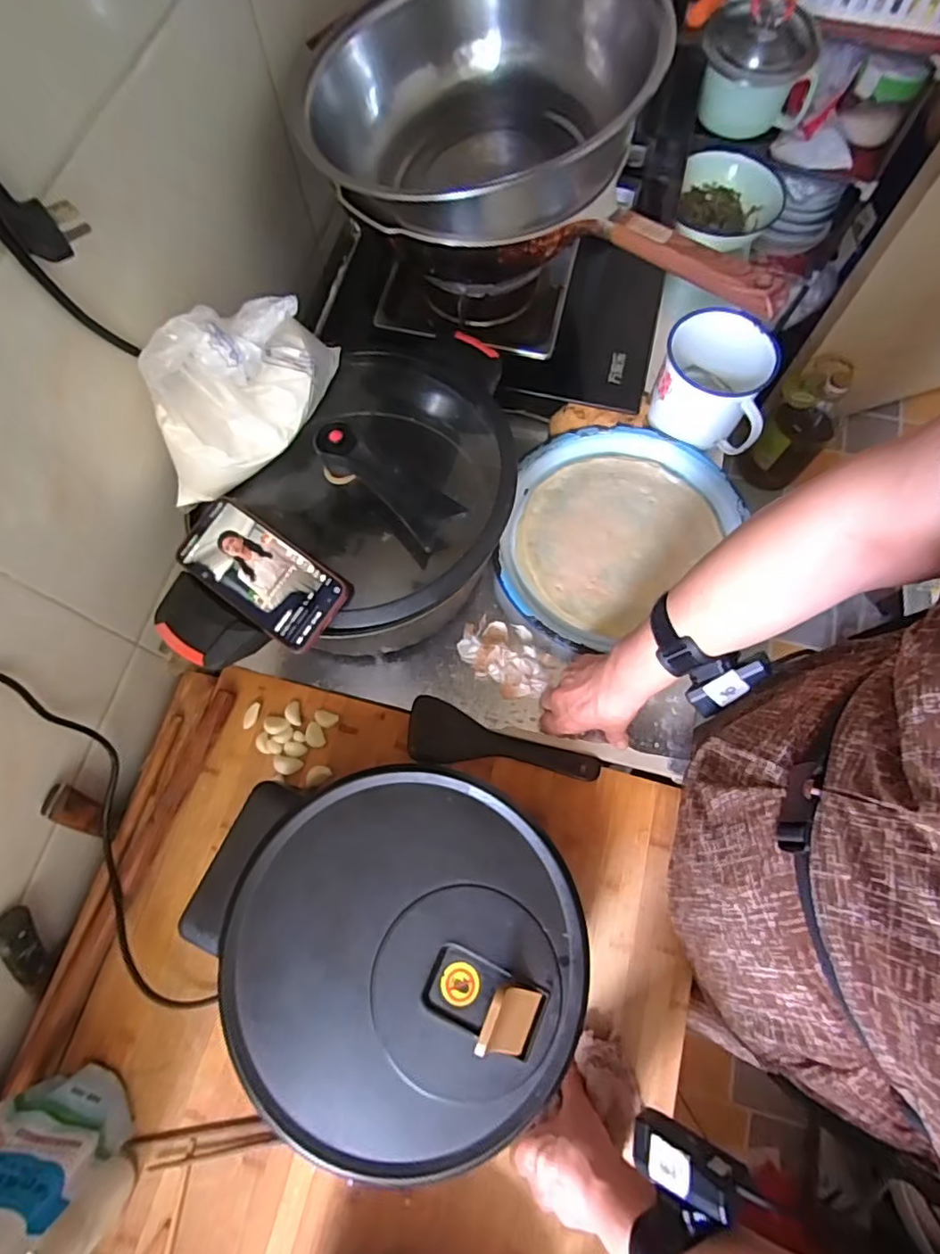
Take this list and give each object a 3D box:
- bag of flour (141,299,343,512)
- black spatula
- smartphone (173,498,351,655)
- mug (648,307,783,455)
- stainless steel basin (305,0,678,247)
[{"bbox_3d":[-0.199,-0.210,0.509,0.195,0.150,0.071,-42,75,-12],"label":"bag of flour"},{"bbox_3d":[0.036,0.124,0.626,0.206,0.009,0.066,8,73,3],"label":"black spatula"},{"bbox_3d":[-0.193,-0.051,0.527,0.167,0.017,0.079,35,76,10],"label":"smartphone"},{"bbox_3d":[0.302,-0.306,0.707,0.125,0.118,0.135,18,73,6],"label":"mug"},{"bbox_3d":[0.015,-0.514,0.589,0.312,0.162,0.320,0,71,1],"label":"stainless steel basin"}]

